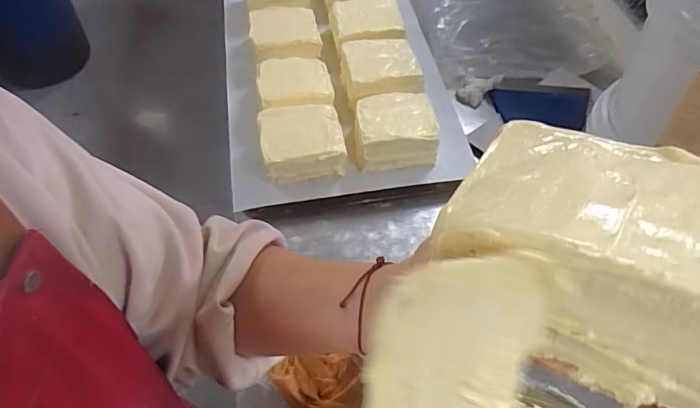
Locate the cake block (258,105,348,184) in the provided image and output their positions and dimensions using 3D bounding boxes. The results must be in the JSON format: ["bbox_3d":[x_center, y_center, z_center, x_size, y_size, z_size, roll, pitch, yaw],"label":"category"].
[{"bbox_3d":[-0.076,-0.098,0.786,0.126,0.060,0.112,-9,55,-6],"label":"cake block"}]

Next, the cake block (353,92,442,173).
[{"bbox_3d":[0.071,-0.120,0.803,0.128,0.062,0.119,-4,54,-3],"label":"cake block"}]

